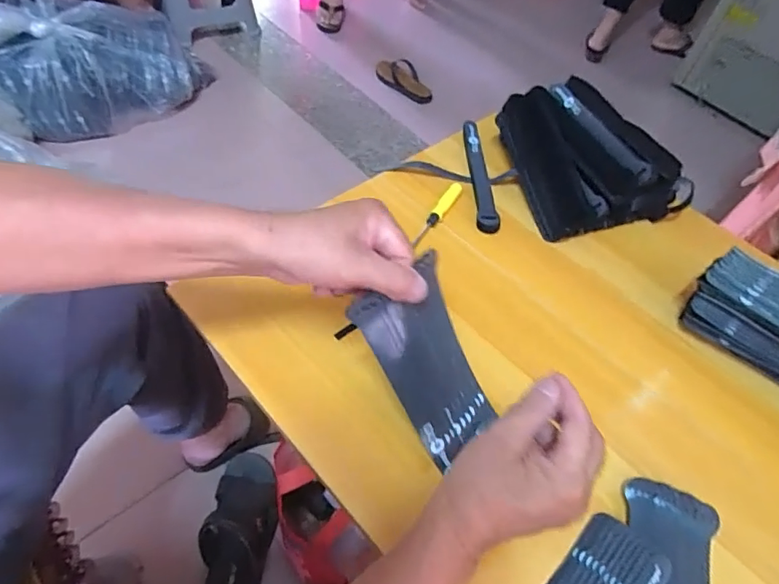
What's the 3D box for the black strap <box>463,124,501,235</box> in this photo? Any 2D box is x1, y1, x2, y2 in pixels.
[{"bbox_3d":[0.117,-0.157,0.653,0.028,0.019,0.194,1,54,-5],"label":"black strap"}]

